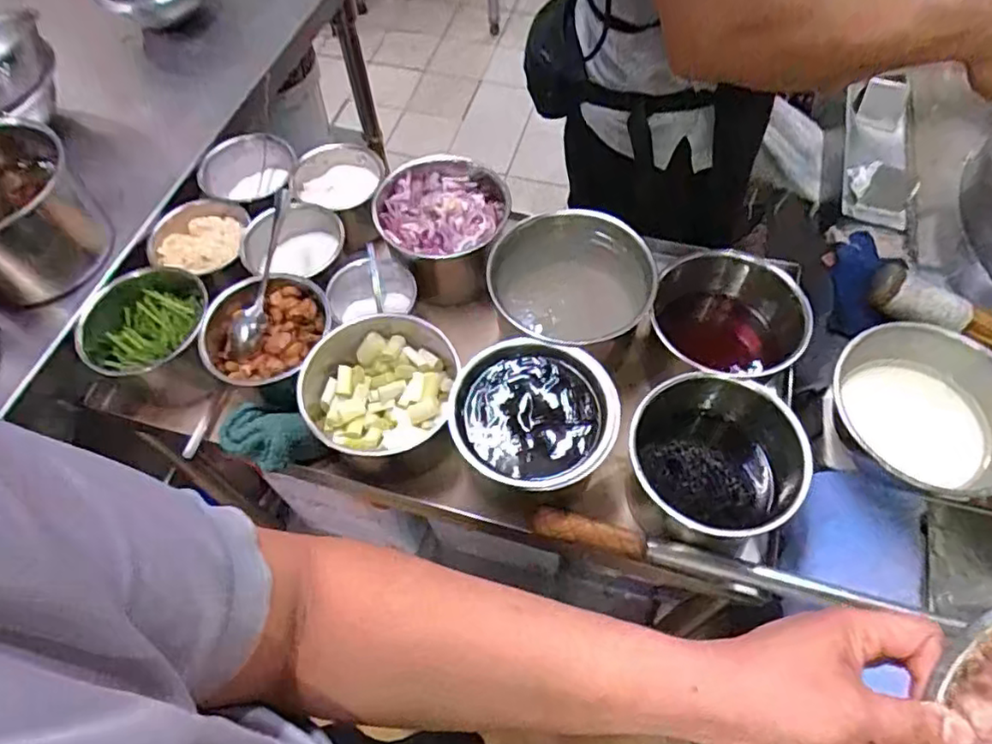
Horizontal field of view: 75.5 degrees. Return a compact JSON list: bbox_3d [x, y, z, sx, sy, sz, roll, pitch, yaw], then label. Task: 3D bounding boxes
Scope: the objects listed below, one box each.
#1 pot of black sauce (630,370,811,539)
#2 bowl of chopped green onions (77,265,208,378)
[{"bbox_3d":[0.202,0.078,0.597,0.149,0.091,0.135,33,67,20],"label":"pot of black sauce"},{"bbox_3d":[-0.390,-0.049,0.716,0.133,0.055,0.123,-1,60,2],"label":"bowl of chopped green onions"}]

